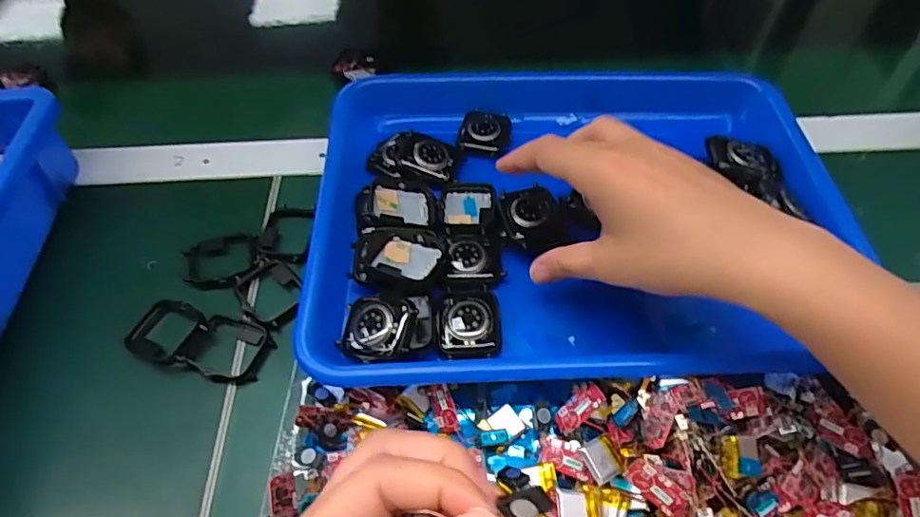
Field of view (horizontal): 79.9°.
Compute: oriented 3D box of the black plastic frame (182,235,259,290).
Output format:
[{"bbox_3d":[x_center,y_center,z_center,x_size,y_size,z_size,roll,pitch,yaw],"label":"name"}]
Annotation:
[{"bbox_3d":[-0.158,0.003,0.364,0.048,0.008,0.039,-8,56,3],"label":"black plastic frame"}]

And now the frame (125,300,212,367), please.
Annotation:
[{"bbox_3d":[-0.175,0.045,0.332,0.045,0.011,0.035,16,55,14],"label":"frame"}]

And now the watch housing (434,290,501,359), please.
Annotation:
[{"bbox_3d":[0.005,0.037,0.312,0.037,0.011,0.039,-4,53,-1],"label":"watch housing"}]

